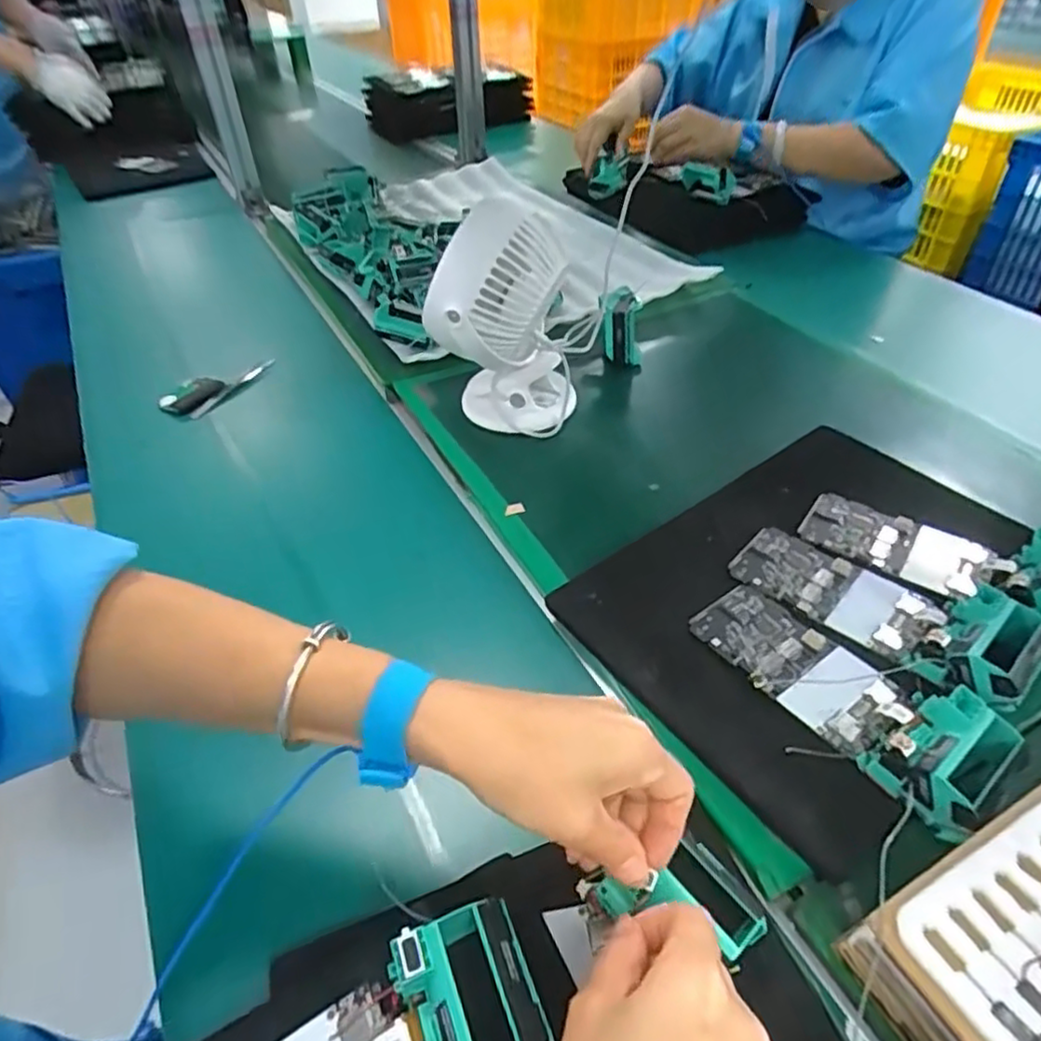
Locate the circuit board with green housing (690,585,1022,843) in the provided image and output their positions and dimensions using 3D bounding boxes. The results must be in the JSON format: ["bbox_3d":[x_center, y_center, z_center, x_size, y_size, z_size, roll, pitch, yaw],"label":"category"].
[{"bbox_3d":[0.197,0.100,0.420,0.078,0.040,0.190,-30,51,-26],"label":"circuit board with green housing"}]

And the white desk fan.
[{"bbox_3d":[-0.016,-0.181,0.629,0.137,0.203,0.090,-3,44,-2],"label":"white desk fan"}]

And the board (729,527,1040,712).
[{"bbox_3d":[0.249,0.052,0.465,0.190,0.038,0.071,33,54,30],"label":"board"}]

